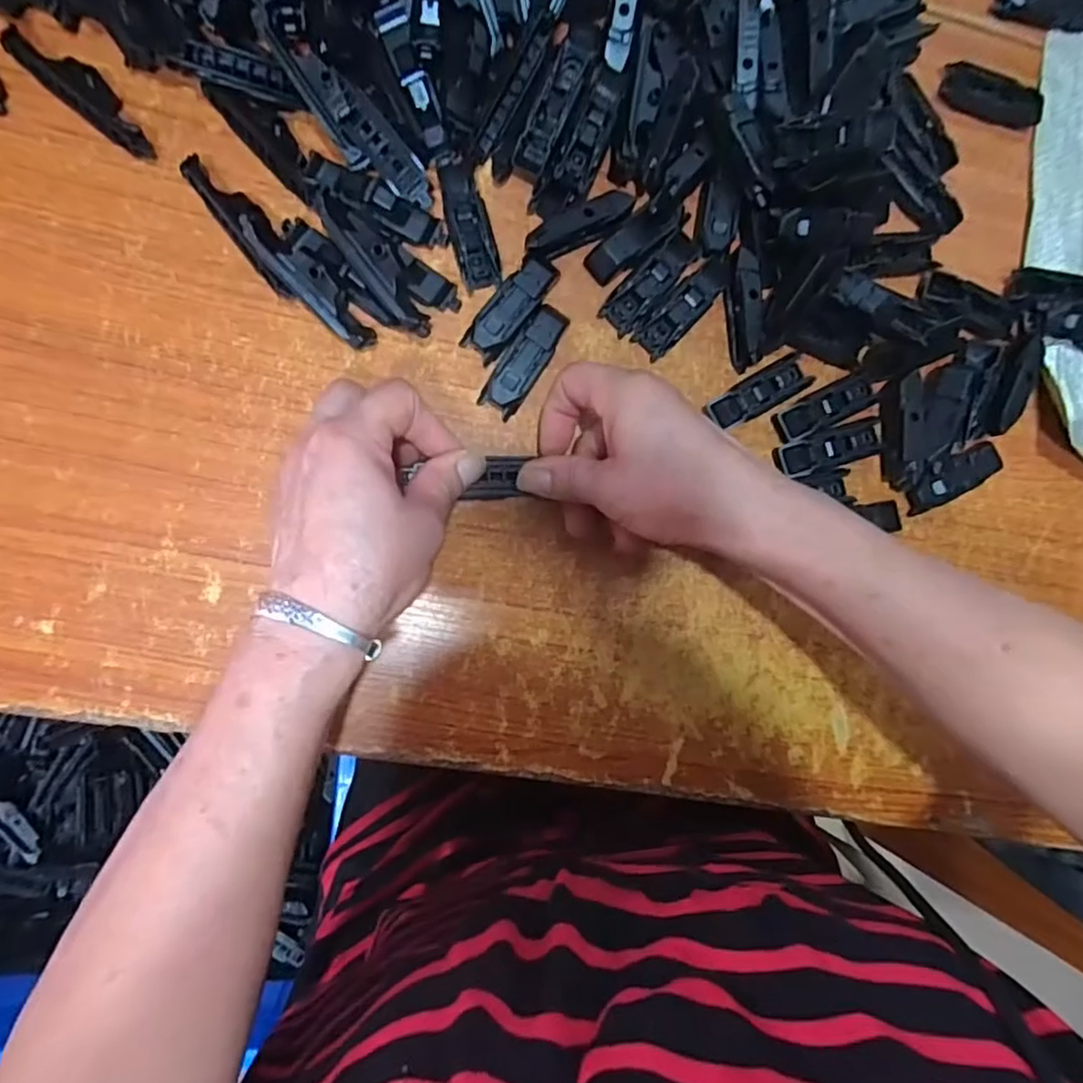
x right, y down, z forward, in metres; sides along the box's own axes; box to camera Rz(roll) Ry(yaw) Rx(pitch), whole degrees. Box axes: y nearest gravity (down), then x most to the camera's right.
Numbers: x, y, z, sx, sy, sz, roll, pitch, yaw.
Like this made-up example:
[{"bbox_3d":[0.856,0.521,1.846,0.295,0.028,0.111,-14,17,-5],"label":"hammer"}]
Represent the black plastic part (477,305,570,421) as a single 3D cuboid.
[{"bbox_3d":[-0.008,-0.100,0.349,0.022,0.014,0.066,33,83,-6],"label":"black plastic part"}]

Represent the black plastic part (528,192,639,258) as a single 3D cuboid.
[{"bbox_3d":[0.021,-0.174,0.346,0.063,0.010,0.016,-29,92,-9],"label":"black plastic part"}]

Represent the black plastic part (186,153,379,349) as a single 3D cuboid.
[{"bbox_3d":[-0.136,-0.147,0.325,0.122,0.025,0.024,45,82,-5],"label":"black plastic part"}]

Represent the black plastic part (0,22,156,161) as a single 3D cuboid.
[{"bbox_3d":[-0.231,-0.228,0.322,0.078,0.016,0.021,36,83,-6],"label":"black plastic part"}]

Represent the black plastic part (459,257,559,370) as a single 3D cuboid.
[{"bbox_3d":[-0.015,-0.128,0.347,0.022,0.012,0.065,40,82,-5],"label":"black plastic part"}]

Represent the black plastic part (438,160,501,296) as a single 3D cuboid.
[{"bbox_3d":[-0.039,-0.173,0.346,0.022,0.011,0.066,-15,90,-9],"label":"black plastic part"}]

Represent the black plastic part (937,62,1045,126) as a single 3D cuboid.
[{"bbox_3d":[0.285,-0.281,0.401,0.064,0.009,0.025,13,85,-8],"label":"black plastic part"}]

